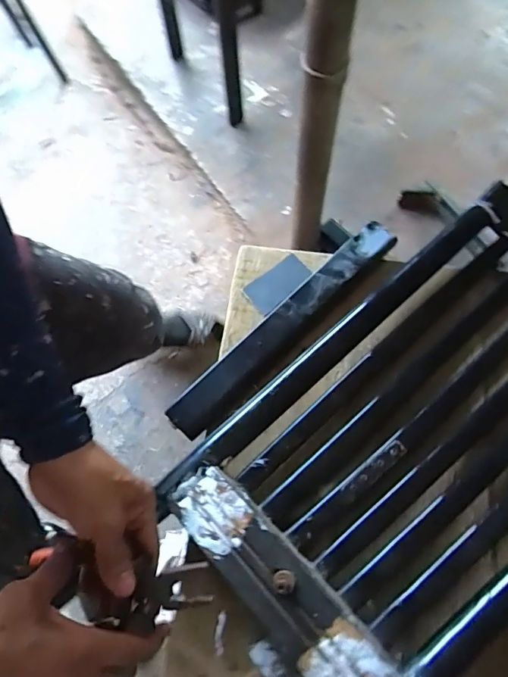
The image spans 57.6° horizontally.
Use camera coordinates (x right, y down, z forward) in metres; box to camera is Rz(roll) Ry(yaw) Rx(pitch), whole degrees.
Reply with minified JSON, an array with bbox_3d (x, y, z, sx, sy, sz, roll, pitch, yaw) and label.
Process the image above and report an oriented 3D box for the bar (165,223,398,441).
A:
[{"bbox_3d":[0.047,-0.024,0.655,0.414,0.021,0.047,-43,73,-14],"label":"bar"}]

